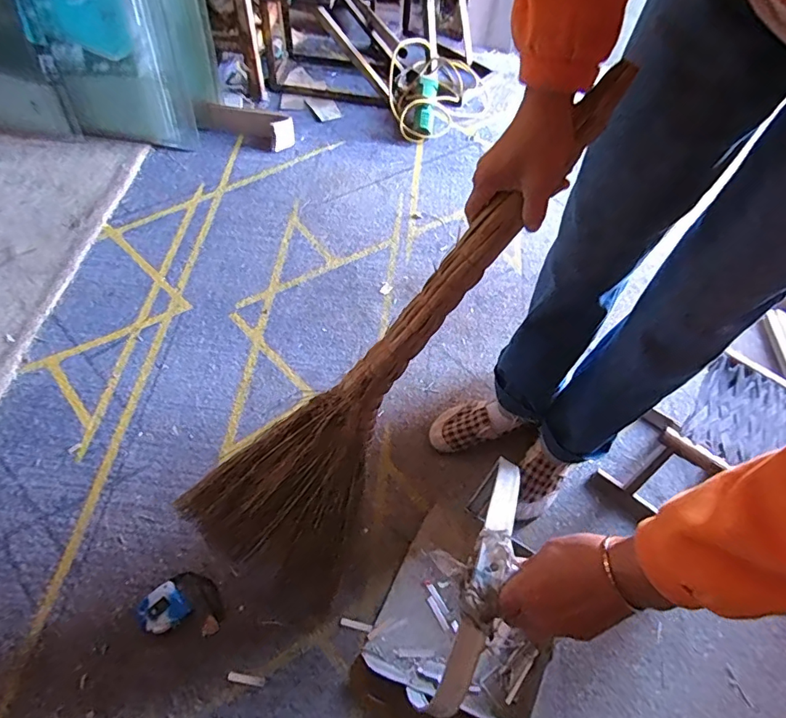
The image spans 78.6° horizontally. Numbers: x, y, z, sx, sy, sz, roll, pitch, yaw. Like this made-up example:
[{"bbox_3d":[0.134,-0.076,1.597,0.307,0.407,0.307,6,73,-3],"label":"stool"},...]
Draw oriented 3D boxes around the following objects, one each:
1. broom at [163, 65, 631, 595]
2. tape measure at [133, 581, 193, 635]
[{"bbox_3d":[-0.025,0.043,0.595,0.210,0.814,0.122,48,28,22],"label":"broom"},{"bbox_3d":[-0.376,0.412,0.788,0.072,0.047,0.070,41,66,19],"label":"tape measure"}]

